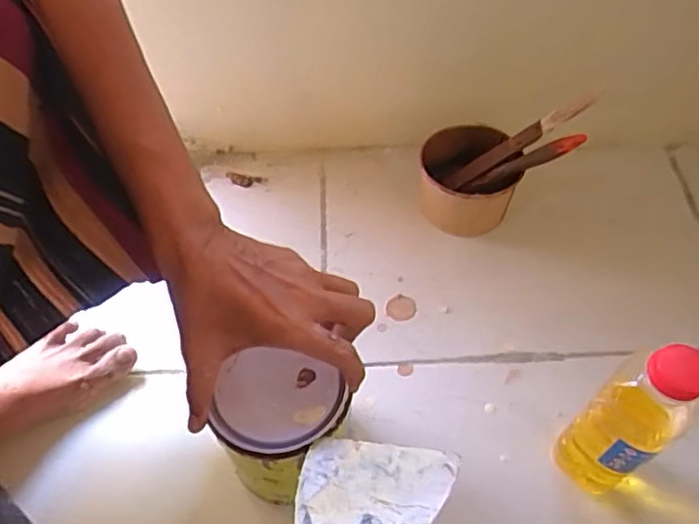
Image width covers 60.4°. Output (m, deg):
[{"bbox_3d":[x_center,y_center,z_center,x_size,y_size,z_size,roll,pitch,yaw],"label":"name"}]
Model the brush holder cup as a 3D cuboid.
[{"bbox_3d":[0.120,-0.083,0.625,0.093,0.076,0.086,-1,55,1],"label":"brush holder cup"}]

